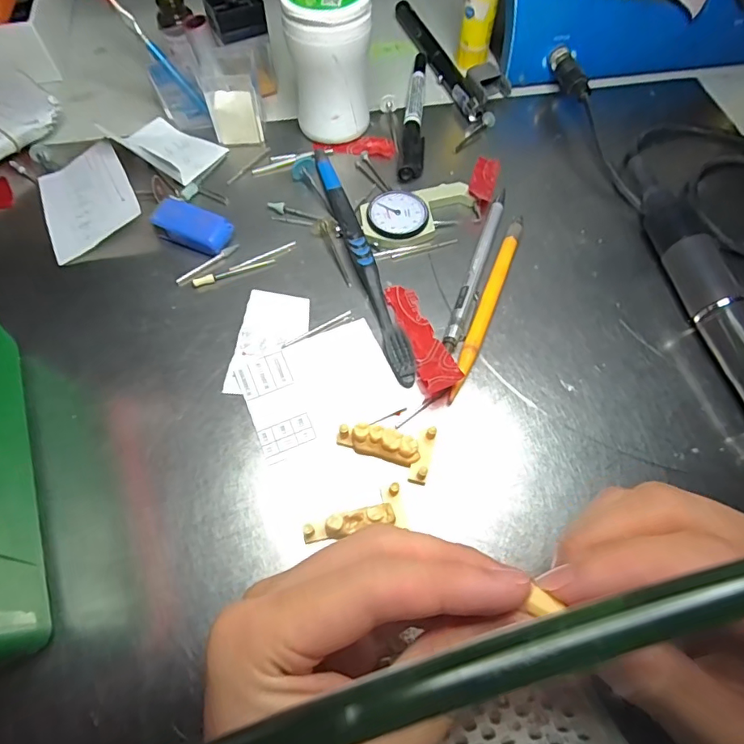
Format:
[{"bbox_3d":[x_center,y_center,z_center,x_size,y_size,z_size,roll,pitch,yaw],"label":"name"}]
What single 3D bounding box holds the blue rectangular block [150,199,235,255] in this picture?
[{"bbox_3d":[-0.107,-0.086,0.289,0.044,0.016,0.023,17,64,8],"label":"blue rectangular block"}]

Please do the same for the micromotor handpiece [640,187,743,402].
[{"bbox_3d":[0.187,-0.026,0.257,0.021,0.028,0.179,-8,63,-5],"label":"micromotor handpiece"}]

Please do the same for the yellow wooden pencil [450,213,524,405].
[{"bbox_3d":[0.066,-0.040,0.272,0.009,0.008,0.129,21,65,9],"label":"yellow wooden pencil"}]

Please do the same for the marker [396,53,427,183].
[{"bbox_3d":[0.032,-0.186,0.341,0.016,0.012,0.132,7,63,2],"label":"marker"}]

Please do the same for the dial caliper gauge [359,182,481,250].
[{"bbox_3d":[0.029,-0.100,0.299,0.074,0.010,0.038,-19,65,-10],"label":"dial caliper gauge"}]

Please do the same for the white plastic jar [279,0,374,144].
[{"bbox_3d":[-0.026,-0.195,0.307,0.049,0.081,0.047,0,63,-1],"label":"white plastic jar"}]

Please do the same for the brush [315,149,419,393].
[{"bbox_3d":[-0.007,-0.071,0.283,0.013,0.012,0.175,-16,64,-9],"label":"brush"}]

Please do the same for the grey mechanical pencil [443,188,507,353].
[{"bbox_3d":[0.064,-0.065,0.284,0.010,0.008,0.125,19,64,8],"label":"grey mechanical pencil"}]

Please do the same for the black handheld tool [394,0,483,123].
[{"bbox_3d":[0.049,-0.242,0.371,0.014,0.013,0.144,-17,65,-9],"label":"black handheld tool"}]

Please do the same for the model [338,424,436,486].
[{"bbox_3d":[0.007,0.035,0.230,0.045,0.013,0.024,18,65,-6],"label":"model"}]

